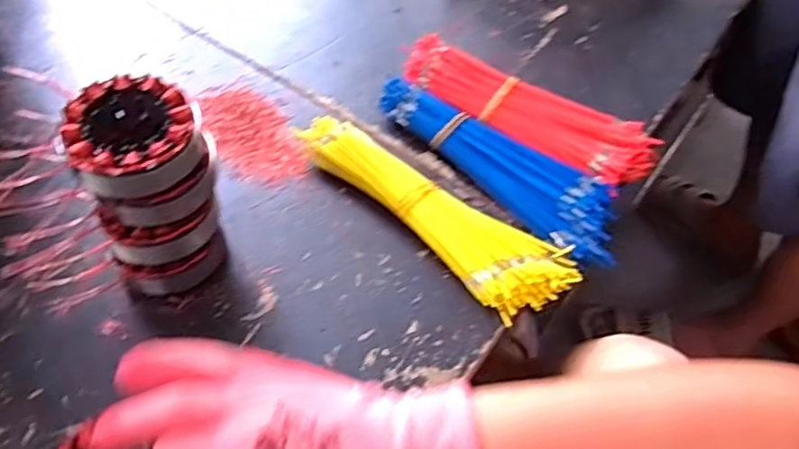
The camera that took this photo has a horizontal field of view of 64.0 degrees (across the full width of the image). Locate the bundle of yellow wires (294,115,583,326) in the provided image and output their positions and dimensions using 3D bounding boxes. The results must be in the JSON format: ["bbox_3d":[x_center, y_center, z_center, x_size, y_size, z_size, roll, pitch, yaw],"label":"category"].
[{"bbox_3d":[0.028,-0.019,0.558,0.262,0.031,0.078,39,62,23],"label":"bundle of yellow wires"}]

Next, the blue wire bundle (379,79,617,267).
[{"bbox_3d":[0.093,-0.061,0.590,0.075,0.030,0.258,-37,64,-25],"label":"blue wire bundle"}]

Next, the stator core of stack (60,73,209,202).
[{"bbox_3d":[-0.179,-0.061,0.435,0.080,0.038,0.081,-21,56,-17],"label":"stator core of stack"}]

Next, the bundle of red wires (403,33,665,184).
[{"bbox_3d":[0.117,-0.109,0.624,0.256,0.033,0.072,32,59,19],"label":"bundle of red wires"}]

